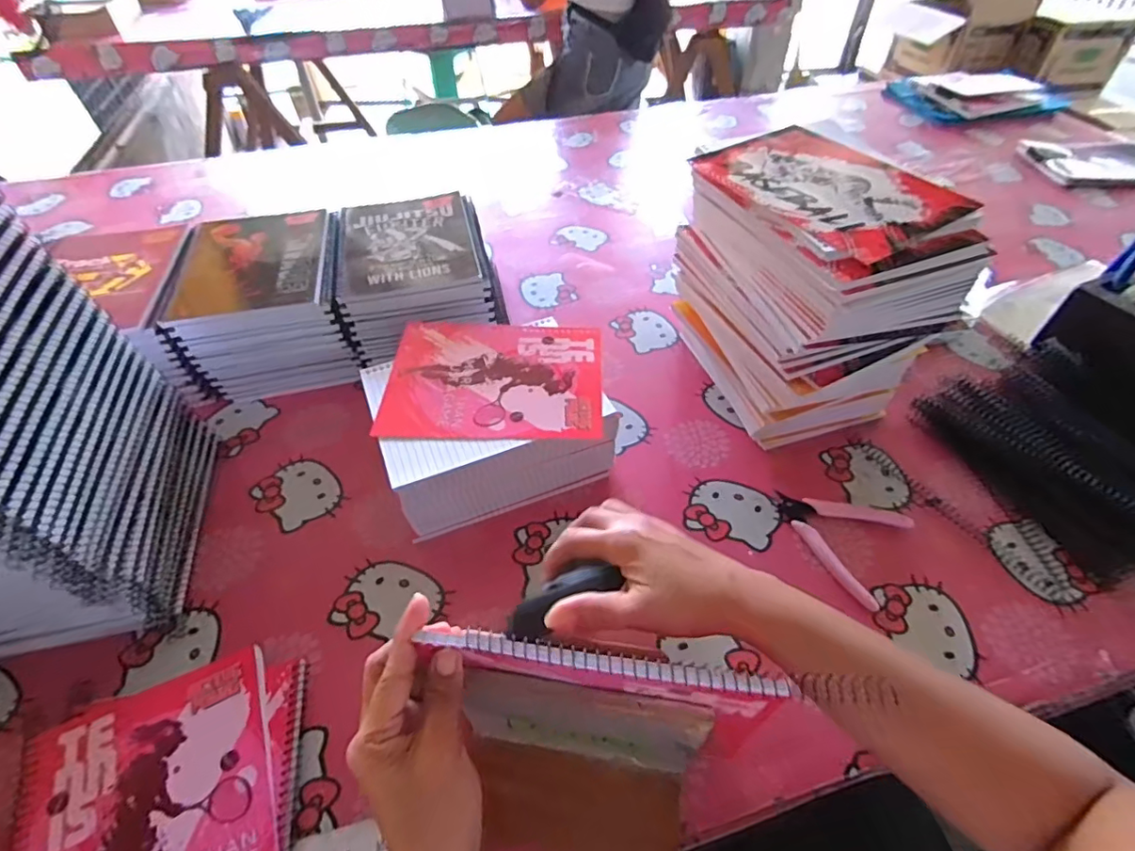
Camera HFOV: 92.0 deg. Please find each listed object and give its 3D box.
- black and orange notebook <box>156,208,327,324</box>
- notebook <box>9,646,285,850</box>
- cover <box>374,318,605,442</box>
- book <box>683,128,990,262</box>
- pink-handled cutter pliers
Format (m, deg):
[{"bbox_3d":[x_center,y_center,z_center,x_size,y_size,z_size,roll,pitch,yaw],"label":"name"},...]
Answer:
[{"bbox_3d":[-0.350,-0.184,0.608,0.149,0.009,0.190,-10,50,-9],"label":"black and orange notebook"},{"bbox_3d":[-0.265,0.261,0.346,0.150,0.012,0.199,-18,52,-15],"label":"notebook"},{"bbox_3d":[-0.066,-0.046,0.513,0.195,0.004,0.147,2,50,1],"label":"cover"},{"bbox_3d":[0.217,-0.205,0.467,0.151,0.010,0.199,-23,54,-18],"label":"book"},{"bbox_3d":[0.249,0.094,0.501,0.099,0.011,0.113,-36,59,-27],"label":"pink-handled cutter pliers"}]

